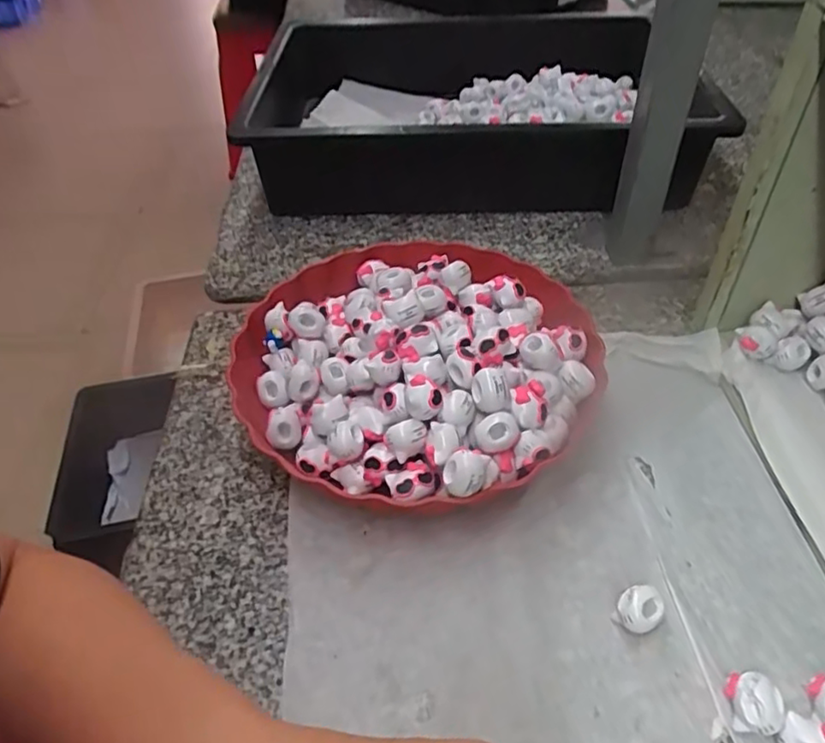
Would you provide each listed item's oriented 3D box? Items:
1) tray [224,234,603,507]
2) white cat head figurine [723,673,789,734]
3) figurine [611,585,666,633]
[{"bbox_3d":[0.005,-0.012,0.431,0.230,0.068,0.225,21,50,23],"label":"tray"},{"bbox_3d":[0.160,0.156,0.291,0.022,0.020,0.024,-3,45,3],"label":"white cat head figurine"},{"bbox_3d":[0.118,0.125,0.324,0.023,0.019,0.019,-28,49,-21],"label":"figurine"}]

